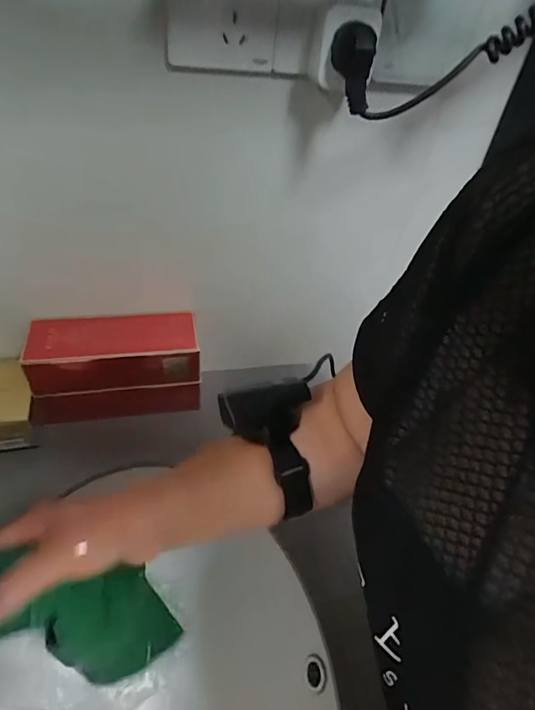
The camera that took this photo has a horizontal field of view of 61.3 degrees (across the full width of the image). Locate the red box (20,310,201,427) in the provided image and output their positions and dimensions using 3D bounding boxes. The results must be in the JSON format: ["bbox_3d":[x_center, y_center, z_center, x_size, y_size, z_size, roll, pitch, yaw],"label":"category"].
[{"bbox_3d":[-0.171,0.011,0.524,0.185,0.100,0.076,-5,45,-13],"label":"red box"}]

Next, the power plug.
[{"bbox_3d":[0.065,-0.223,0.348,0.034,0.055,0.025,14,44,7],"label":"power plug"}]

